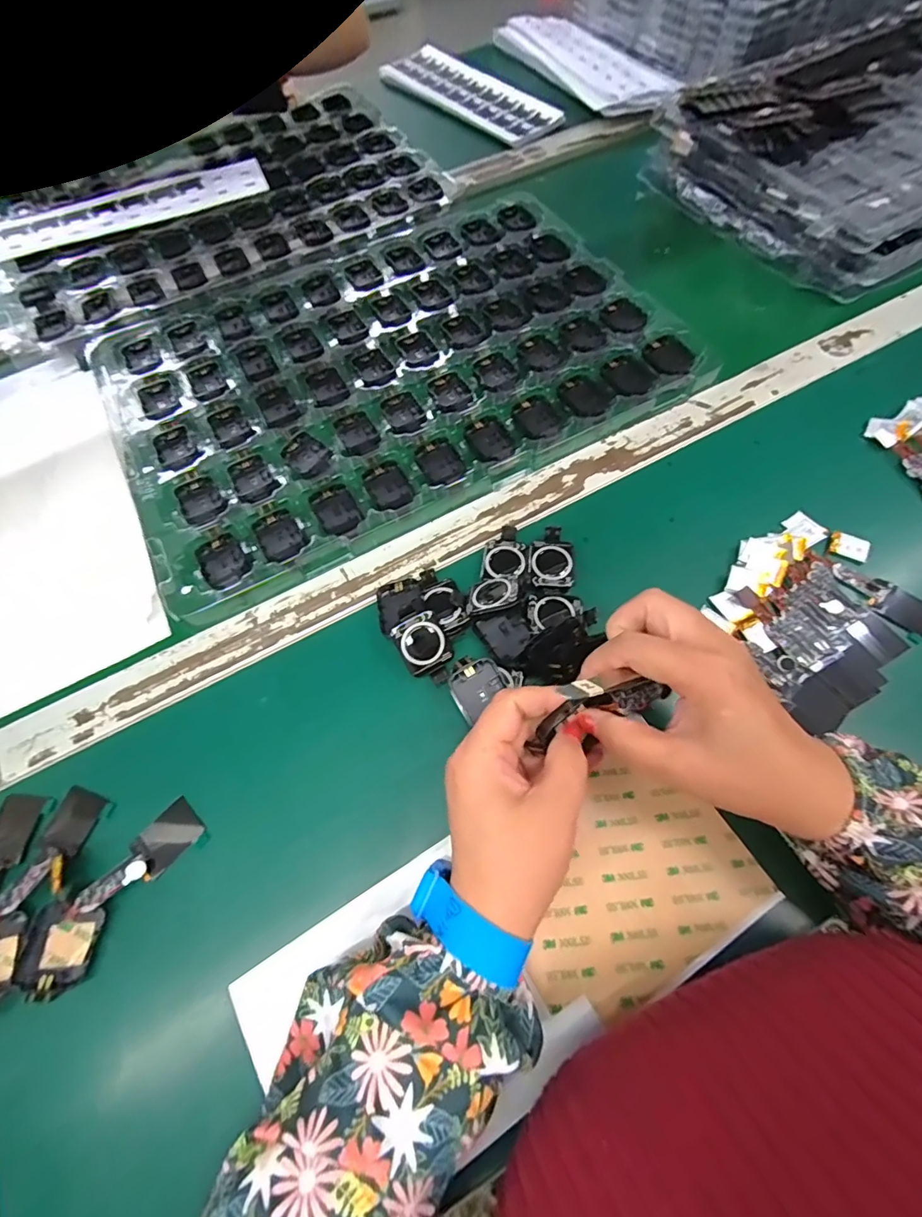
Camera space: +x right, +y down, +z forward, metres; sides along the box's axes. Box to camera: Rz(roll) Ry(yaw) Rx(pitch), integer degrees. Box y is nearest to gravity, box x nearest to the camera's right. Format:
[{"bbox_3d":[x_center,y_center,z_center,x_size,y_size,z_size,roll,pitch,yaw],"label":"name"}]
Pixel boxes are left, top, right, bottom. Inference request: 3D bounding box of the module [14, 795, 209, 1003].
[{"bbox_3d":[-0.197,0.161,0.282,0.035,0.018,0.106,37,72,17],"label":"module"}]

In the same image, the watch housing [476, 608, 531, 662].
[{"bbox_3d":[0.031,0.016,0.340,0.032,0.010,0.037,-39,68,14],"label":"watch housing"}]

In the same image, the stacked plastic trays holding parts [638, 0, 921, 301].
[{"bbox_3d":[0.503,-0.537,0.555,0.474,0.059,0.316,-25,67,-10],"label":"stacked plastic trays holding parts"}]

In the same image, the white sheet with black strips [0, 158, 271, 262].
[{"bbox_3d":[-0.373,-0.451,0.563,0.306,0.008,0.067,-23,67,-9],"label":"white sheet with black strips"}]

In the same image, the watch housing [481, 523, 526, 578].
[{"bbox_3d":[0.033,-0.041,0.371,0.031,0.011,0.042,5,66,4],"label":"watch housing"}]

